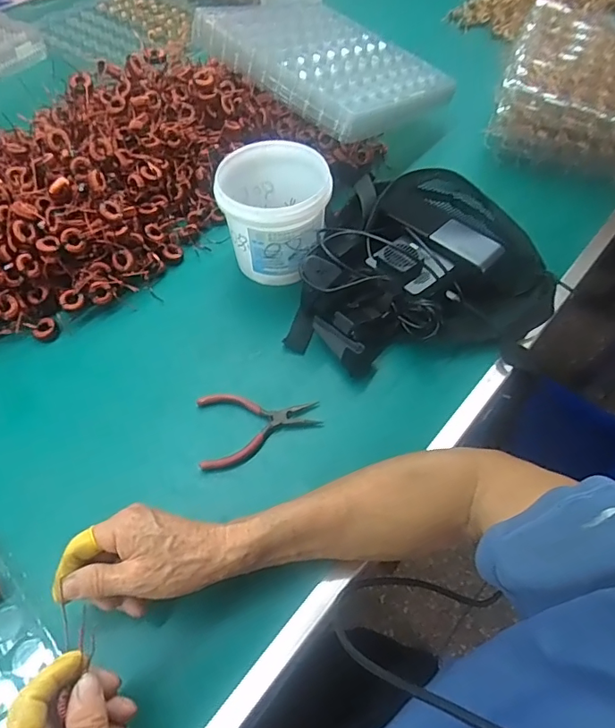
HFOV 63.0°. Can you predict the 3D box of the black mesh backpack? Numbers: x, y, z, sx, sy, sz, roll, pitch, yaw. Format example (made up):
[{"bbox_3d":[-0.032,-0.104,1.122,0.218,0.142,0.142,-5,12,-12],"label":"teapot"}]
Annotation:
[{"bbox_3d":[0.147,-0.121,0.582,0.284,0.084,0.294,12,57,7],"label":"black mesh backpack"}]

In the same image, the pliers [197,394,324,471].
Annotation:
[{"bbox_3d":[-0.050,0.062,0.505,0.120,0.013,0.076,-8,57,-6],"label":"pliers"}]

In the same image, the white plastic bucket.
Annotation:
[{"bbox_3d":[-0.037,-0.176,0.601,0.118,0.116,0.123,0,56,0],"label":"white plastic bucket"}]

